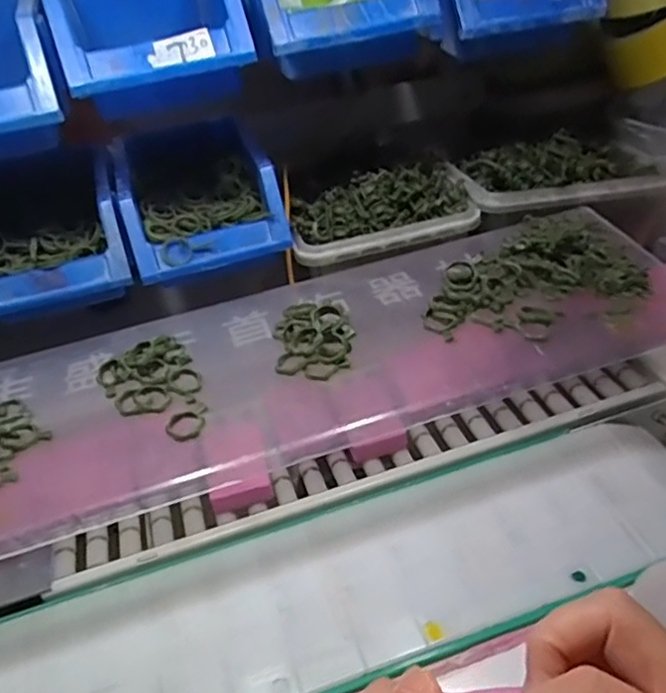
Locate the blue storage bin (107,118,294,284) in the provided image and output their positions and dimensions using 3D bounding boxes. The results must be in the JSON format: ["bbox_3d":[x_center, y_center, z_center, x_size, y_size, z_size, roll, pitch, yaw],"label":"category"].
[{"bbox_3d":[-0.118,-0.133,0.553,0.123,0.071,0.180,-16,38,-10],"label":"blue storage bin"}]

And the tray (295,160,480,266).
[{"bbox_3d":[0.039,-0.120,0.547,0.159,0.045,0.097,-16,38,-10],"label":"tray"}]

